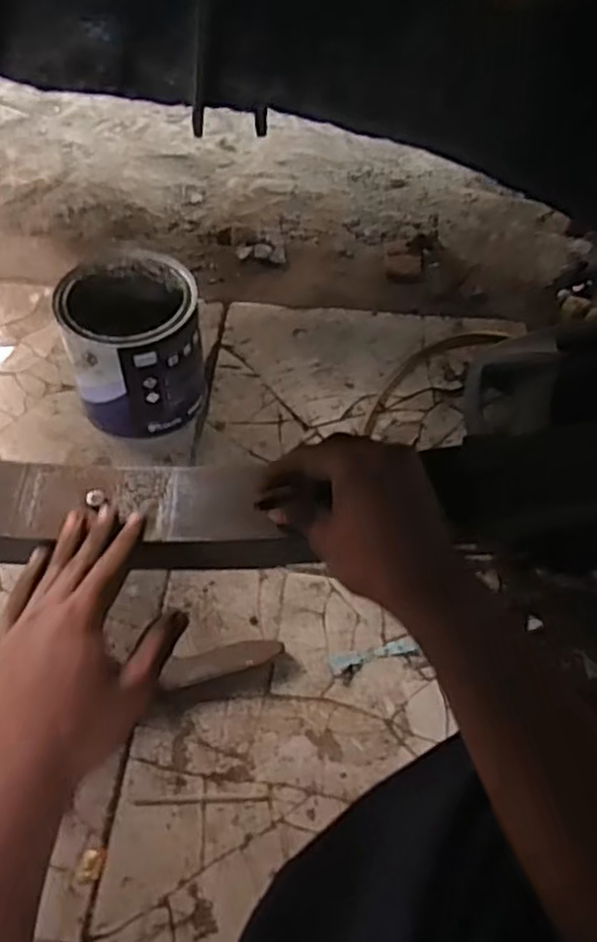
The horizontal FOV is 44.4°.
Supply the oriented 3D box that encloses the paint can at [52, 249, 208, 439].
[{"bbox_3d":[-0.187,-0.143,0.849,0.148,0.155,0.151,-11,55,-10],"label":"paint can"}]

